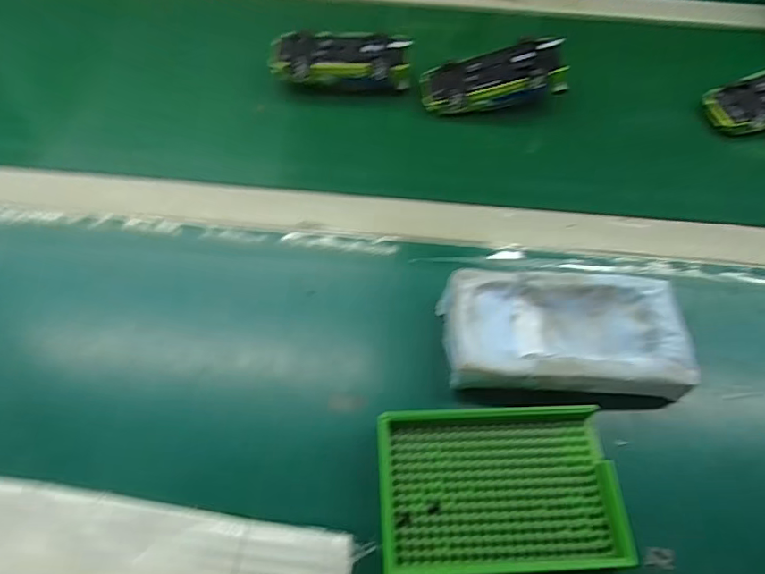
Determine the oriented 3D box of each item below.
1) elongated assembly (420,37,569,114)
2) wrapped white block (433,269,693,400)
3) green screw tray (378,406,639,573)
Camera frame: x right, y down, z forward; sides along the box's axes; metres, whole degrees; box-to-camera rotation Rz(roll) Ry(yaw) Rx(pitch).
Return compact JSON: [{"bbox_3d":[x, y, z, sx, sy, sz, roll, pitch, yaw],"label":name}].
[{"bbox_3d":[0.106,-0.201,0.496,0.133,0.028,0.059,-9,63,11],"label":"elongated assembly"},{"bbox_3d":[0.125,0.033,0.360,0.160,0.036,0.085,0,64,-2],"label":"wrapped white block"},{"bbox_3d":[0.069,0.120,0.310,0.138,0.023,0.091,-2,64,-3],"label":"green screw tray"}]

